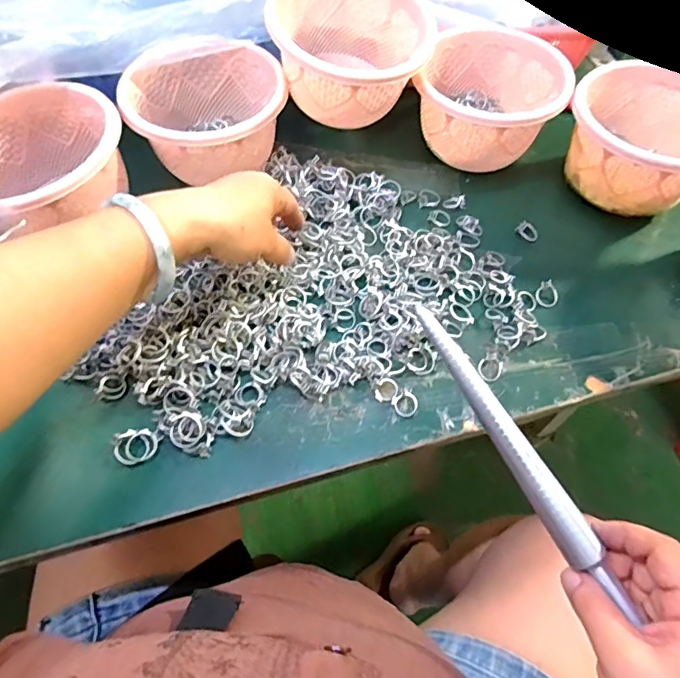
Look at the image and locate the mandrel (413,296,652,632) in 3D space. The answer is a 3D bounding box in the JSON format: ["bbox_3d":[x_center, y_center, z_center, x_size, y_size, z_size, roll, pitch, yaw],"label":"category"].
[{"bbox_3d":[0.108,0.069,0.307,0.020,0.016,0.209,-27,75,-17],"label":"mandrel"}]

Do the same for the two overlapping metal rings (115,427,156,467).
[{"bbox_3d":[-0.148,0.078,0.362,0.027,0.009,0.023,-12,60,-9],"label":"two overlapping metal rings"}]

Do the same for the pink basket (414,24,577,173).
[{"bbox_3d":[0.150,-0.237,0.509,0.135,0.081,0.132,18,60,9],"label":"pink basket"}]

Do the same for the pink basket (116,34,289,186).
[{"bbox_3d":[-0.126,-0.214,0.480,0.145,0.076,0.137,-20,61,-13],"label":"pink basket"}]

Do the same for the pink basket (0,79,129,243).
[{"bbox_3d":[-0.255,-0.147,0.431,0.141,0.070,0.142,-28,63,-18],"label":"pink basket"}]

